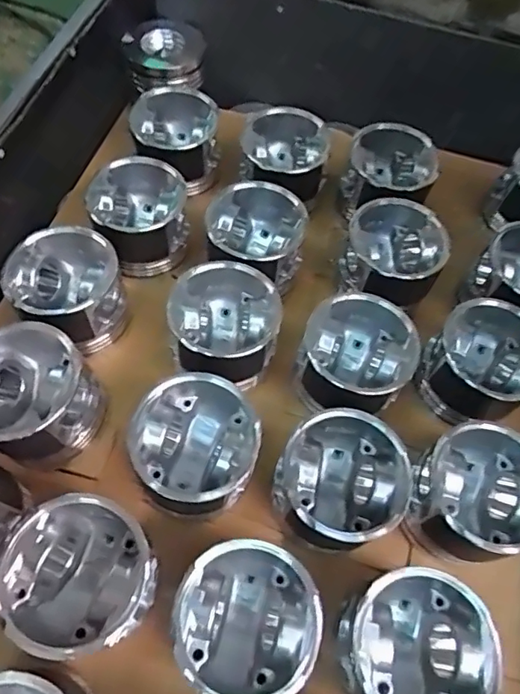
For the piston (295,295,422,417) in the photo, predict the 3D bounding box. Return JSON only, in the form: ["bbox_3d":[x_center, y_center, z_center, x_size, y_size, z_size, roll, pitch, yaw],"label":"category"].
[{"bbox_3d":[0.095,0.012,0.548,0.105,0.096,0.108,2,61,-3],"label":"piston"}]

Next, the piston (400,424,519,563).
[{"bbox_3d":[0.196,0.137,0.490,0.106,0.091,0.115,15,61,4],"label":"piston"}]

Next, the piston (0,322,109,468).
[{"bbox_3d":[-0.214,0.050,0.504,0.105,0.098,0.105,2,61,-3],"label":"piston"}]

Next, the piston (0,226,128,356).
[{"bbox_3d":[-0.197,-0.052,0.573,0.108,0.109,0.108,-35,69,-21],"label":"piston"}]

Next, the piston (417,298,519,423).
[{"bbox_3d":[0.229,0.020,0.560,0.112,0.091,0.114,23,62,8],"label":"piston"}]

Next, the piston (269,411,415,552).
[{"bbox_3d":[0.071,0.129,0.493,0.108,0.102,0.108,2,61,-3],"label":"piston"}]

